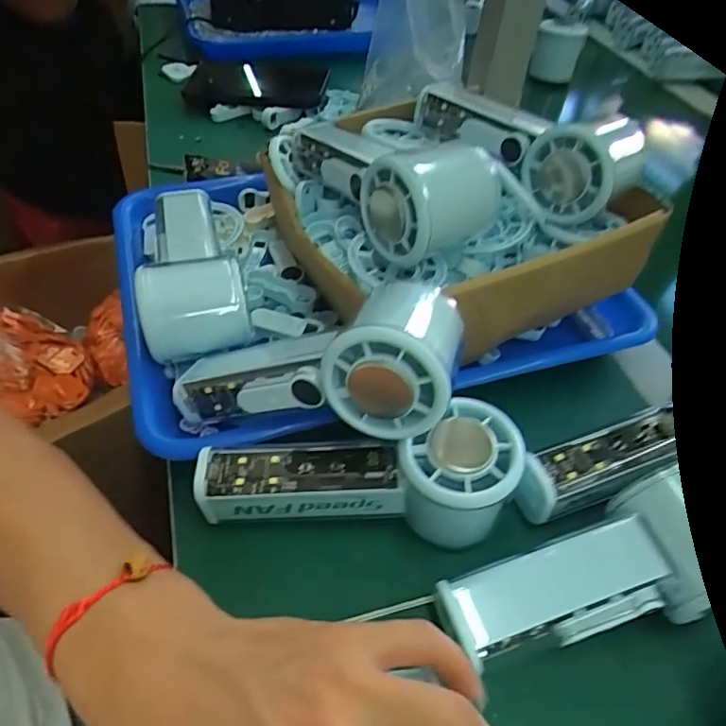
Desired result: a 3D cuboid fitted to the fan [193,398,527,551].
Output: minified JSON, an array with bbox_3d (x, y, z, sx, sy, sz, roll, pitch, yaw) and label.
[{"bbox_3d":[-0.001,0.060,0.271,0.153,0.052,0.056,-5,49,7],"label":"fan"}]

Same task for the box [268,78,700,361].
[{"bbox_3d":[0.059,-0.107,0.356,0.205,0.108,0.190,-18,53,-19],"label":"box"}]

